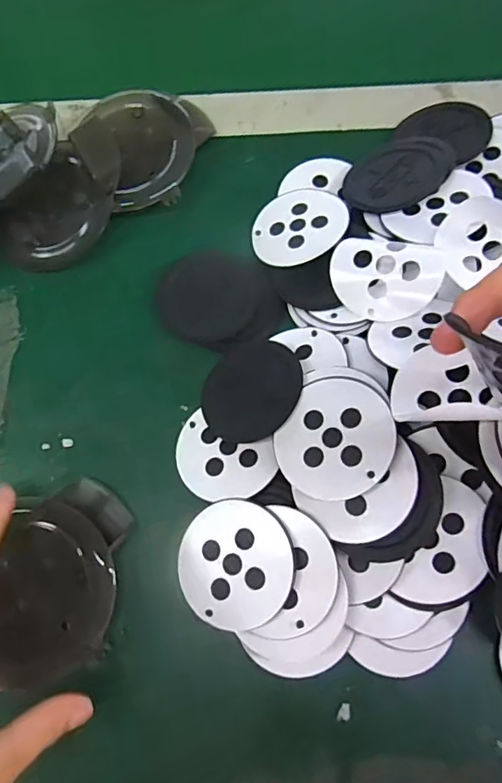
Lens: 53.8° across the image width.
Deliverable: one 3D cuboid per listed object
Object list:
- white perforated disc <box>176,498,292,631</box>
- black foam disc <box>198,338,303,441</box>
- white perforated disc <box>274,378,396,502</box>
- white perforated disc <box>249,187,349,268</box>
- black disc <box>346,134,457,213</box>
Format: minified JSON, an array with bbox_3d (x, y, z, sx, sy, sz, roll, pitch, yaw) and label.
[{"bbox_3d":[-0.009,0.088,0.254,0.060,0.004,0.061,-5,74,19],"label":"white perforated disc"},{"bbox_3d":[0.000,-0.002,0.284,0.060,0.005,0.059,-12,62,22],"label":"black foam disc"},{"bbox_3d":[0.043,0.024,0.252,0.058,0.004,0.058,-9,68,23],"label":"white perforated disc"},{"bbox_3d":[0.030,-0.107,0.316,0.061,0.004,0.058,-9,64,18],"label":"white perforated disc"},{"bbox_3d":[0.095,-0.140,0.316,0.071,0.005,0.057,-35,56,0],"label":"black disc"}]

